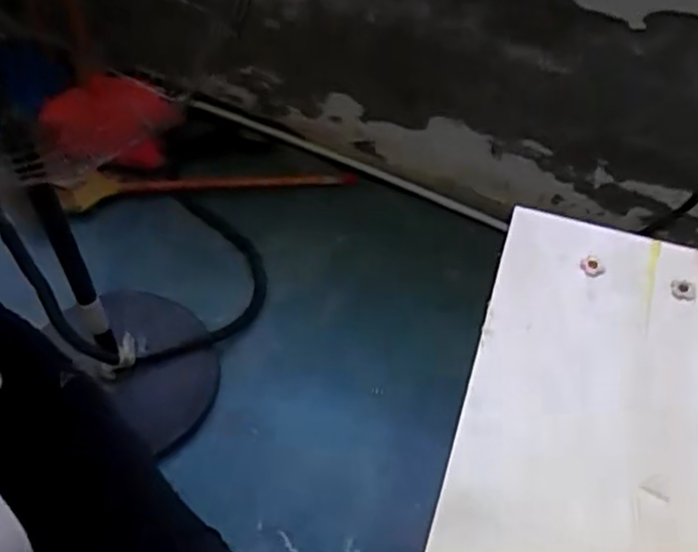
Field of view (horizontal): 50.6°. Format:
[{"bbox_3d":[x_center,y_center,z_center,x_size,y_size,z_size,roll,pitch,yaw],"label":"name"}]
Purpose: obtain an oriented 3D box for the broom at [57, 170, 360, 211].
[{"bbox_3d":[-0.352,-0.246,1.882,0.734,0.064,0.111,-3,55,-6],"label":"broom"}]

